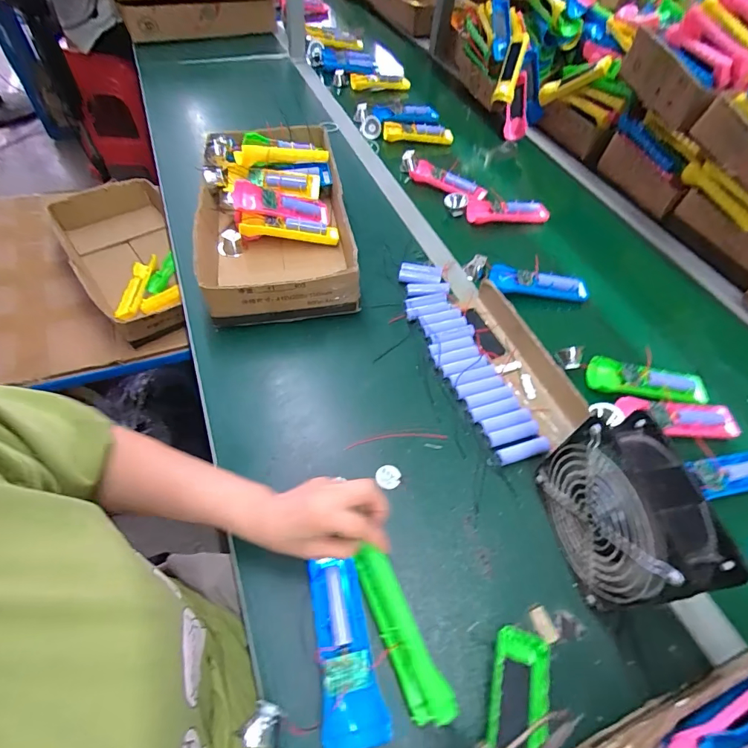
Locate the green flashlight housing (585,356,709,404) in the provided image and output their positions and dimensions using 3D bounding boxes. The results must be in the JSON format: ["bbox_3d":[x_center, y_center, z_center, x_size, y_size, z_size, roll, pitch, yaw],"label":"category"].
[{"bbox_3d":[0.377,0.009,0.579,0.165,0.025,0.051,6,54,2],"label":"green flashlight housing"}]

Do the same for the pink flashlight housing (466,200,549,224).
[{"bbox_3d":[0.259,-0.312,0.813,0.166,0.032,0.053,-1,55,-4],"label":"pink flashlight housing"}]

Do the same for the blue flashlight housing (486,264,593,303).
[{"bbox_3d":[0.271,-0.149,0.685,0.163,0.035,0.051,11,55,5],"label":"blue flashlight housing"}]

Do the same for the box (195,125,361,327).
[{"bbox_3d":[-0.177,-0.266,0.691,0.244,0.095,0.429,-8,56,-8],"label":"box"}]

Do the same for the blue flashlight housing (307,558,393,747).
[{"bbox_3d":[-0.025,0.239,0.365,0.049,0.024,0.141,-11,57,-6],"label":"blue flashlight housing"}]

